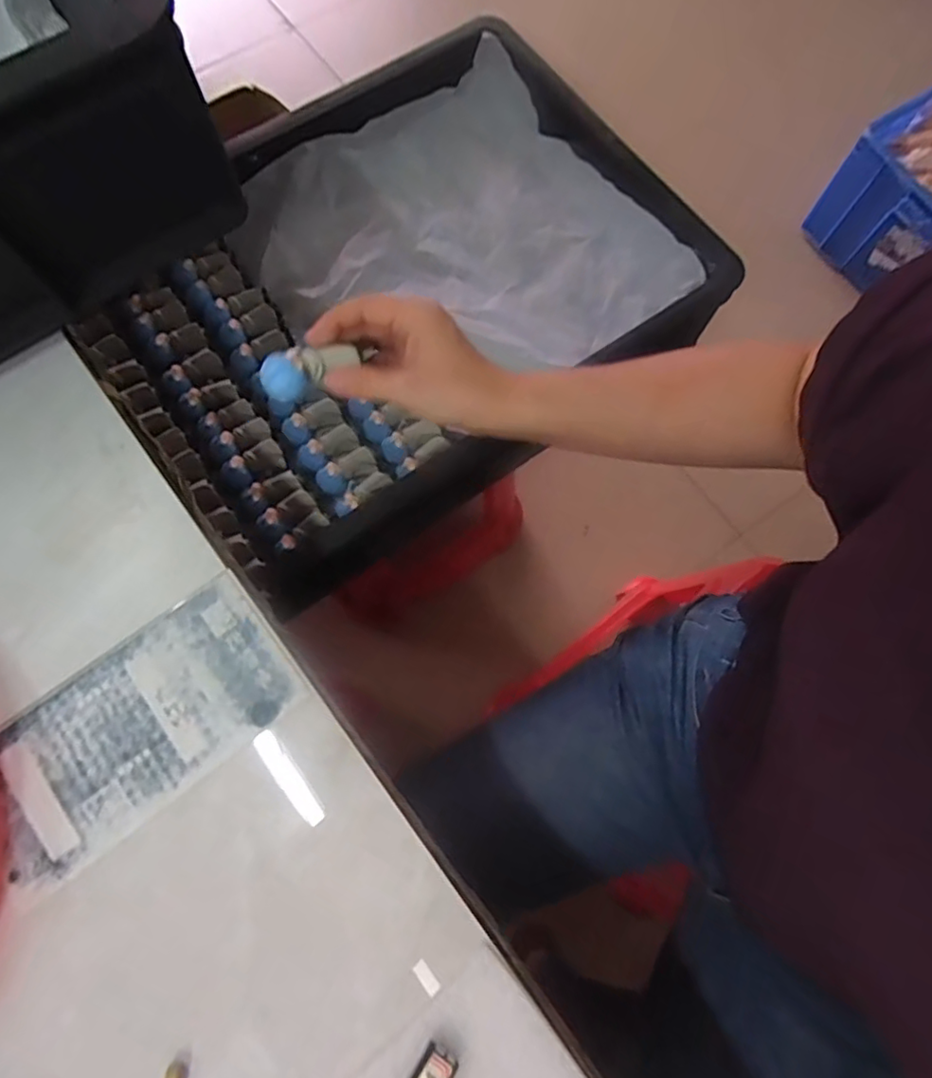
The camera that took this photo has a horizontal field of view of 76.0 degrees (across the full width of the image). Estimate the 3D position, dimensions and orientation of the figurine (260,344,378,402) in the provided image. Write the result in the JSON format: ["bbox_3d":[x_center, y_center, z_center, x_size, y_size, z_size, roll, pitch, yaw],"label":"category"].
[{"bbox_3d":[-0.090,-0.106,0.361,0.065,0.019,0.023,-29,76,-21],"label":"figurine"}]

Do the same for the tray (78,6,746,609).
[{"bbox_3d":[-0.075,-0.242,0.582,0.536,0.070,0.423,-37,78,-10],"label":"tray"}]

